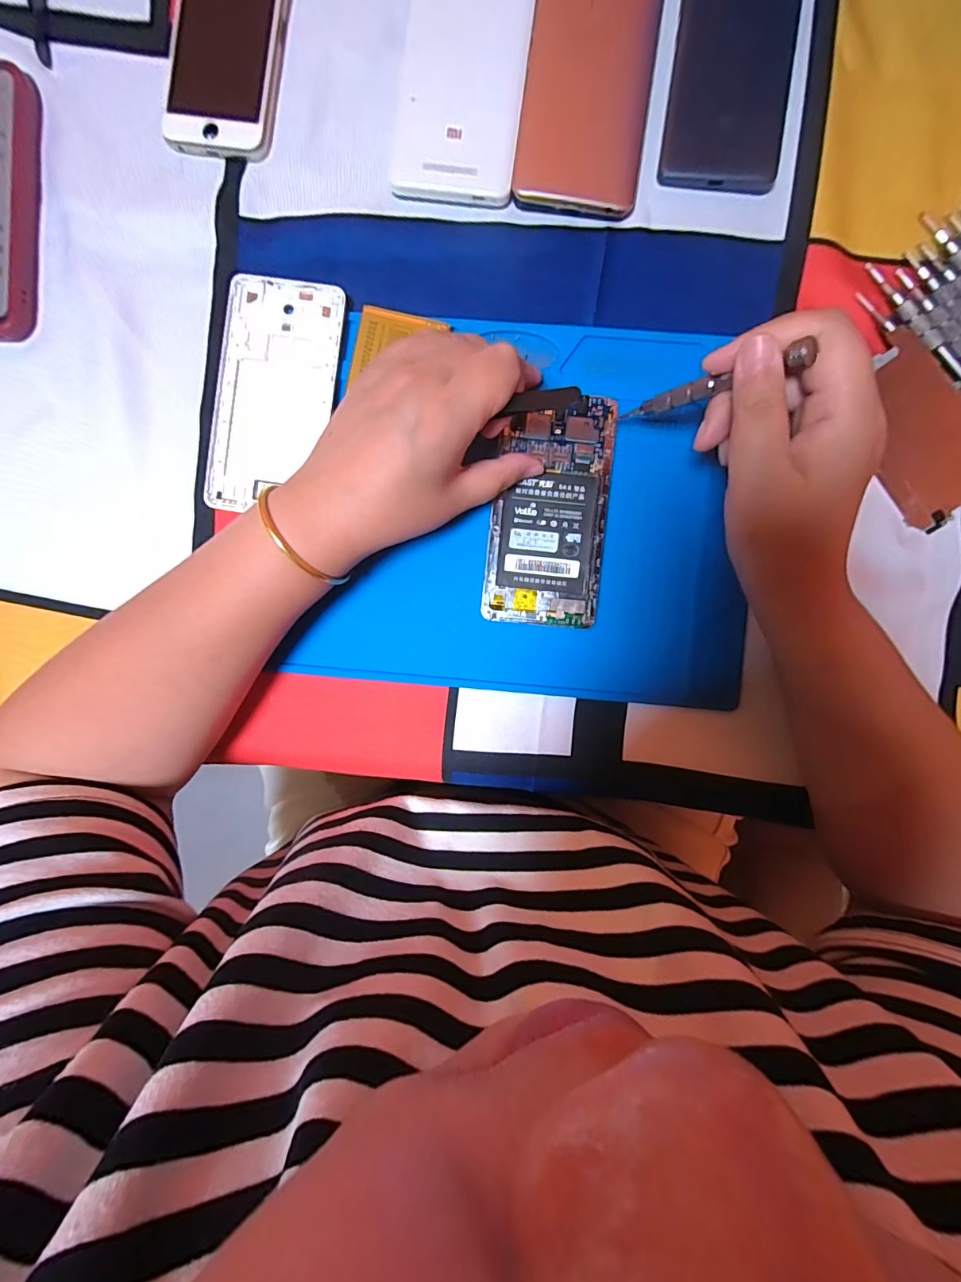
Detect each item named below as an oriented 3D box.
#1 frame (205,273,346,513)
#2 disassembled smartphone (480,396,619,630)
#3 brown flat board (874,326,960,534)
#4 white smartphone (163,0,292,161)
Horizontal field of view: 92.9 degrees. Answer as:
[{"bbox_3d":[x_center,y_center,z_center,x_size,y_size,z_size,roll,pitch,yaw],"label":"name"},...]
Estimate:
[{"bbox_3d":[-0.128,-0.152,0.285,0.074,0.006,0.139,7,92,1],"label":"frame"},{"bbox_3d":[0.043,-0.078,0.282,0.069,0.005,0.135,7,92,1],"label":"disassembled smartphone"},{"bbox_3d":[0.263,-0.126,0.272,0.057,0.006,0.107,-36,91,3],"label":"brown flat board"},{"bbox_3d":[-0.154,-0.370,0.279,0.068,0.007,0.137,8,92,1],"label":"white smartphone"}]

